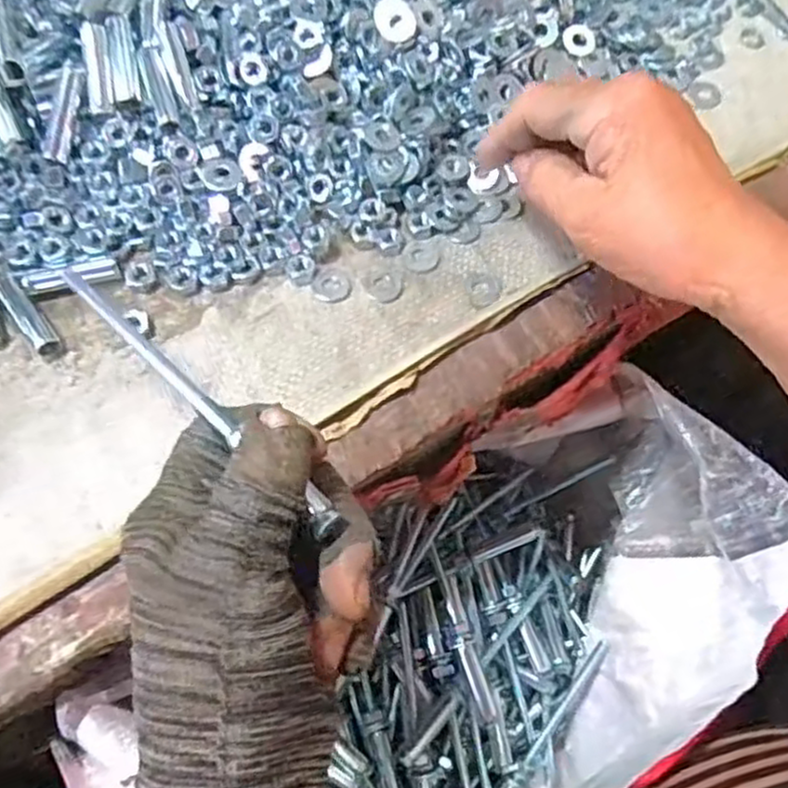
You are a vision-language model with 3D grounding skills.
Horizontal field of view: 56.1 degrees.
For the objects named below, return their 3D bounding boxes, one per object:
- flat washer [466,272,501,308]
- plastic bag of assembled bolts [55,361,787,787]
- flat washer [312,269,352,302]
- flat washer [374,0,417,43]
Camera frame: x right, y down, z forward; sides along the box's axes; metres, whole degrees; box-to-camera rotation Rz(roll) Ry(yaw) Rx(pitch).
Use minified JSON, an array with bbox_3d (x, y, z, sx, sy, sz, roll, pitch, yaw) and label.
[{"bbox_3d":[0.044,-0.052,0.361,0.018,0.004,0.017,1,67,-3],"label":"flat washer"},{"bbox_3d":[0.072,0.136,0.423,0.270,0.171,0.188,-32,72,-15],"label":"plastic bag of assembled bolts"},{"bbox_3d":[-0.030,-0.053,0.356,0.019,0.004,0.017,3,67,-2],"label":"flat washer"},{"bbox_3d":[0.001,-0.195,0.384,0.020,0.004,0.025,-31,91,-2],"label":"flat washer"}]

